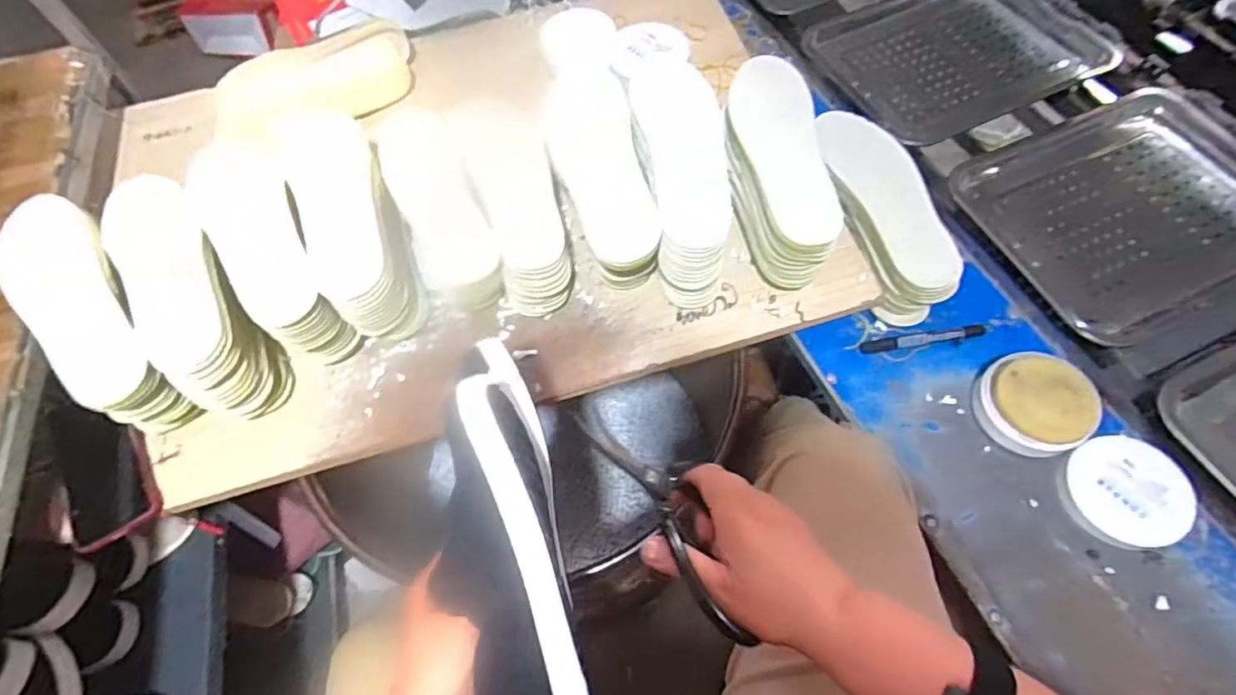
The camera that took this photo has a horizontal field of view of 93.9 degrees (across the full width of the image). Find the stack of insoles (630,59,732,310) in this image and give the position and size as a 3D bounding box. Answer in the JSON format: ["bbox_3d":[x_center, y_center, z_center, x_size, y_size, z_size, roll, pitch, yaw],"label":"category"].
[{"bbox_3d":[0.066,-0.196,0.643,0.090,0.125,0.293,-4,62,0],"label":"stack of insoles"}]

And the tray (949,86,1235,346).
[{"bbox_3d":[0.610,-0.172,0.691,0.374,0.035,0.275,-22,64,-9],"label":"tray"}]

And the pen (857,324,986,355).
[{"bbox_3d":[0.346,-0.010,0.654,0.140,0.014,0.017,-7,62,-1],"label":"pen"}]

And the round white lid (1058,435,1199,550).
[{"bbox_3d":[0.490,0.138,0.556,0.101,0.031,0.101,-1,62,2],"label":"round white lid"}]

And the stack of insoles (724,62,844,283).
[{"bbox_3d":[0.173,-0.197,0.647,0.099,0.079,0.282,-4,62,0],"label":"stack of insoles"}]

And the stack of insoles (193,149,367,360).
[{"bbox_3d":[-0.355,-0.107,0.595,0.085,0.105,0.248,-32,78,-13],"label":"stack of insoles"}]

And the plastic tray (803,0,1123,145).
[{"bbox_3d":[0.474,-0.438,0.841,0.369,0.034,0.280,-24,64,-10],"label":"plastic tray"}]

